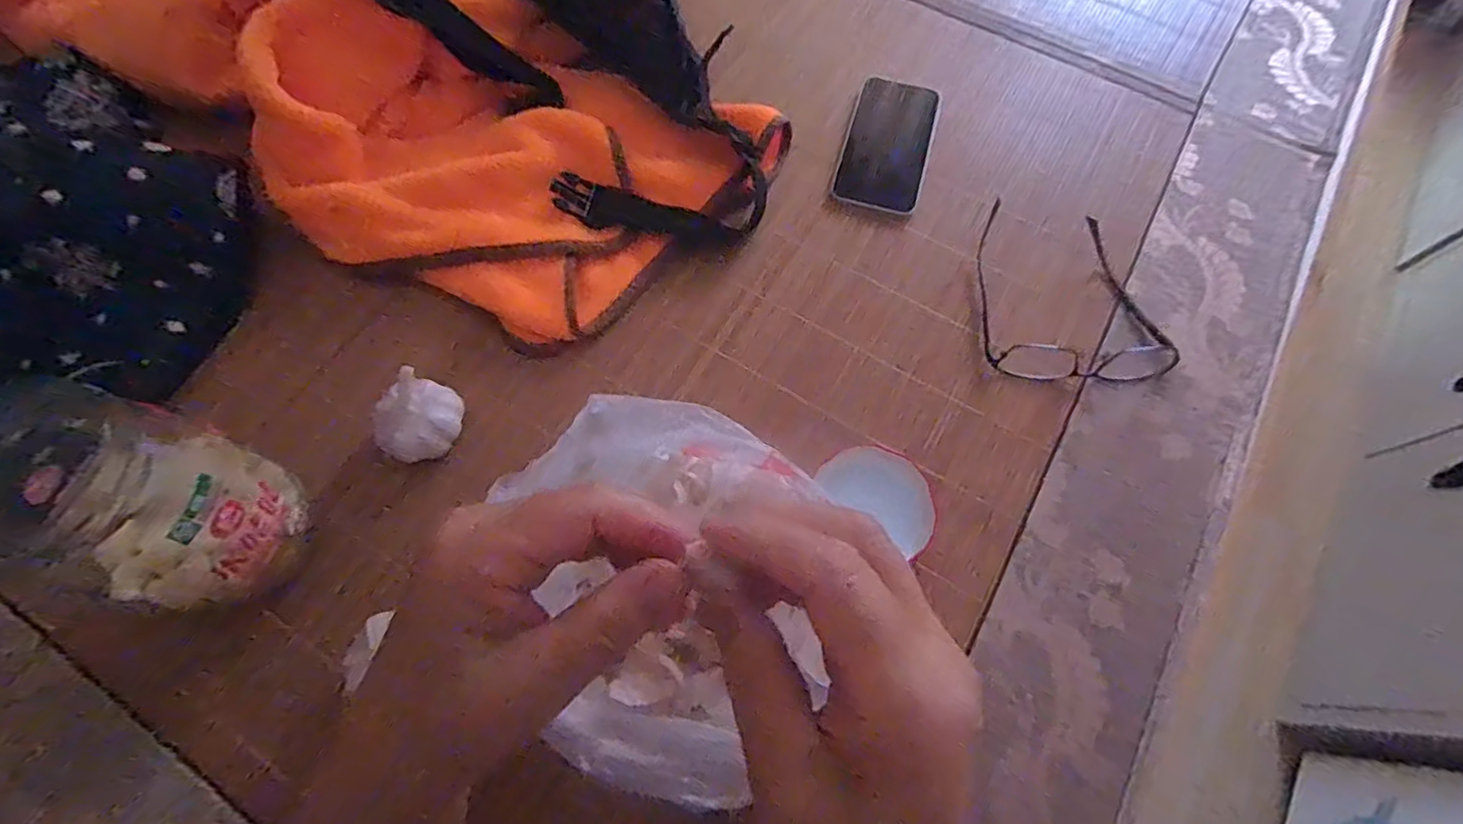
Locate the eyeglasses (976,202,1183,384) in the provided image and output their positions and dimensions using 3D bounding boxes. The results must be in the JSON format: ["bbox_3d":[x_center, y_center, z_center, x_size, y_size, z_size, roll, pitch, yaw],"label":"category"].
[{"bbox_3d":[0.254,-0.096,0.469,0.133,0.030,0.150,0,66,0],"label":"eyeglasses"}]

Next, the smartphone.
[{"bbox_3d":[0.136,-0.233,0.536,0.072,0.007,0.144,16,68,8],"label":"smartphone"}]

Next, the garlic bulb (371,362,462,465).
[{"bbox_3d":[-0.205,0.005,0.406,0.043,0.040,0.054,33,71,14],"label":"garlic bulb"}]

